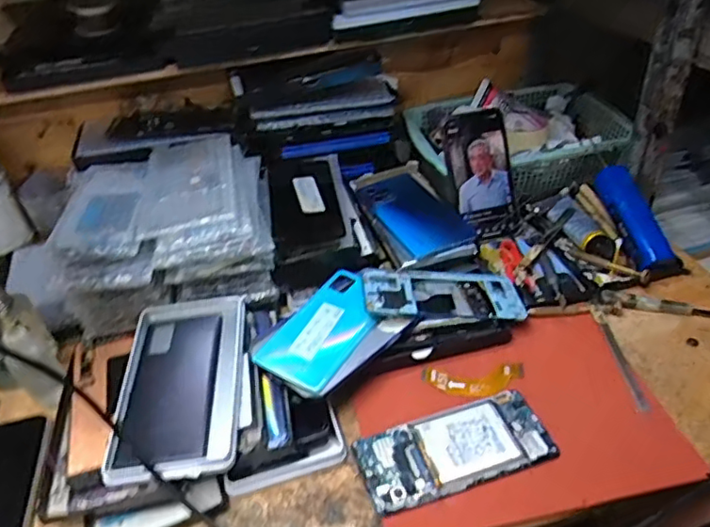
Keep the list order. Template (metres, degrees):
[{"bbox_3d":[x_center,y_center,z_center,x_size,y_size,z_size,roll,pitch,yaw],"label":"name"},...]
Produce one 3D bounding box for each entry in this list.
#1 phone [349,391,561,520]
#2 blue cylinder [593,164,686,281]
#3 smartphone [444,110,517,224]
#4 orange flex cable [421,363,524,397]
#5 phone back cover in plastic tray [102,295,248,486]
[{"bbox_3d":[0.081,0.152,0.490,0.154,0.009,0.072,-15,40,-11],"label":"phone"},{"bbox_3d":[0.313,-0.050,0.664,0.043,0.043,0.145,-12,61,-8],"label":"blue cylinder"},{"bbox_3d":[0.150,-0.113,0.703,0.072,0.129,0.014,-14,12,-4],"label":"smartphone"},{"bbox_3d":[0.110,0.108,0.550,0.092,0.011,0.028,-4,39,2],"label":"orange flex cable"},{"bbox_3d":[-0.152,0.104,0.526,0.104,0.014,0.188,-5,40,-3],"label":"phone back cover in plastic tray"}]

